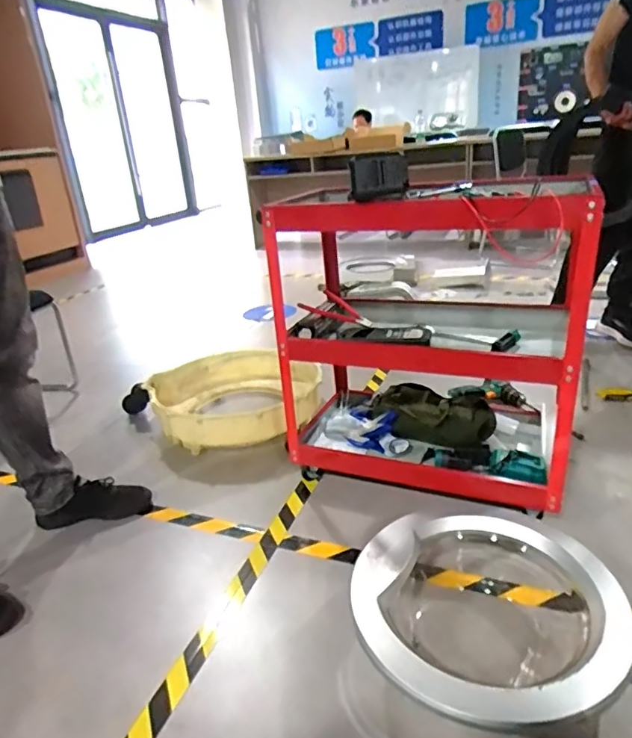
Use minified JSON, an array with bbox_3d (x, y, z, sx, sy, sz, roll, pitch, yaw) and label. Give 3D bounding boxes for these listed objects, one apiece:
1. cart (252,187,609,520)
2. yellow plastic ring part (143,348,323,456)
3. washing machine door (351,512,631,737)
[{"bbox_3d":[0.290,-0.067,1.324,0.684,0.696,0.478,9,27,29],"label":"cart"},{"bbox_3d":[-0.247,0.098,1.784,0.545,0.143,0.546,-5,24,2],"label":"yellow plastic ring part"},{"bbox_3d":[0.284,0.409,0.921,0.413,0.175,0.458,-3,24,6],"label":"washing machine door"}]

